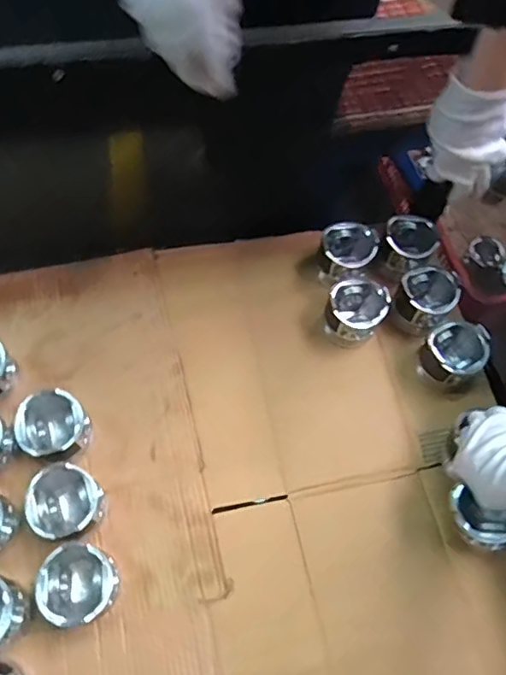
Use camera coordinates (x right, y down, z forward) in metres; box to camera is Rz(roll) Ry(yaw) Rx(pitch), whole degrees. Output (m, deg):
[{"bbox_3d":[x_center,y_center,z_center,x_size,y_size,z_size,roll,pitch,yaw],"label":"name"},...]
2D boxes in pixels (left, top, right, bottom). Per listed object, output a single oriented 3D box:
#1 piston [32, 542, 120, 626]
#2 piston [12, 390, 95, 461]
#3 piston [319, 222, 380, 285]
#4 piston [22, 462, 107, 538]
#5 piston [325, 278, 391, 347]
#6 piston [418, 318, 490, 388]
[{"bbox_3d":[-0.201,0.285,0.631,0.089,0.076,0.081,2,65,-5],"label":"piston"},{"bbox_3d":[-0.251,0.120,0.698,0.081,0.090,0.082,-40,75,-21],"label":"piston"},{"bbox_3d":[0.145,-0.125,0.825,0.086,0.057,0.080,-4,67,-5],"label":"piston"},{"bbox_3d":[-0.226,0.203,0.665,0.087,0.077,0.078,0,66,-2],"label":"piston"},{"bbox_3d":[0.149,-0.036,0.788,0.082,0.066,0.077,2,65,-5],"label":"piston"},{"bbox_3d":[0.279,0.025,0.762,0.088,0.073,0.082,-36,73,-16],"label":"piston"}]

